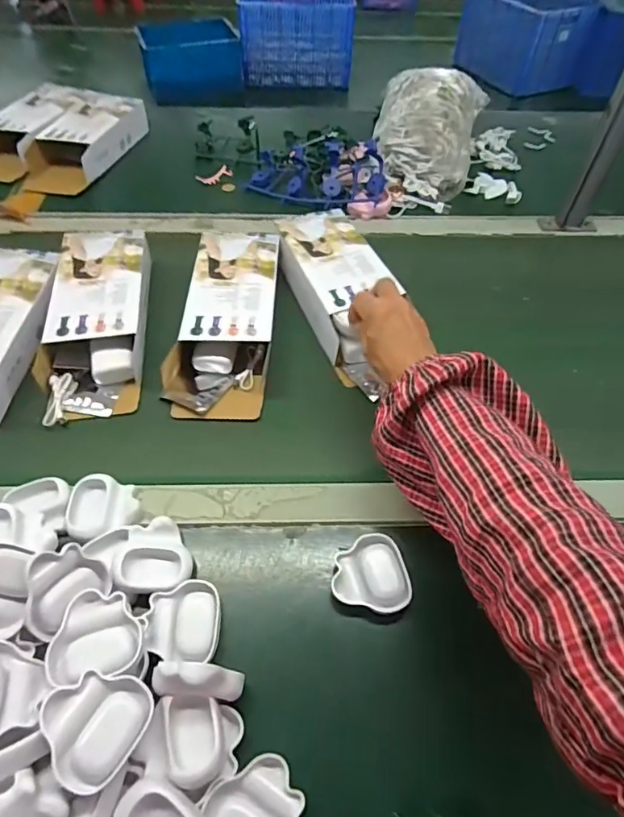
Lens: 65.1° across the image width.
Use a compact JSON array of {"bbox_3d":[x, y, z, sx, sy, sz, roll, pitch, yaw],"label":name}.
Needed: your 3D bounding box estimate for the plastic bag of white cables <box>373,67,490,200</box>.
[{"bbox_3d":[0.195,-0.469,0.820,0.159,0.110,0.291,14,55,8],"label":"plastic bag of white cables"}]

